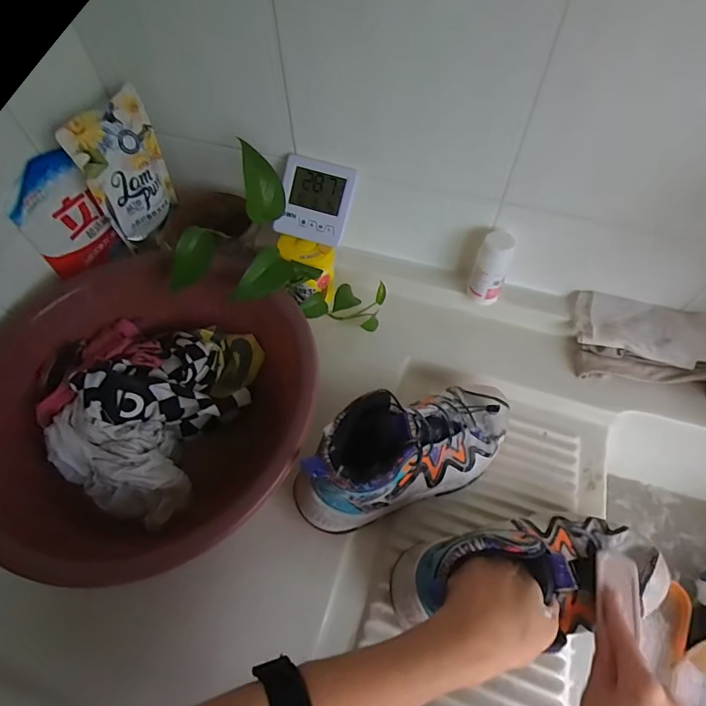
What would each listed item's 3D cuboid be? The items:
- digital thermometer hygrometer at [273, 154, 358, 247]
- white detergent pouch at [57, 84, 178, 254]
[{"bbox_3d":[-0.049,-0.195,0.576,0.092,0.017,0.099,17,101,6],"label":"digital thermometer hygrometer"},{"bbox_3d":[-0.292,-0.239,0.582,0.034,0.185,0.113,9,60,7],"label":"white detergent pouch"}]

